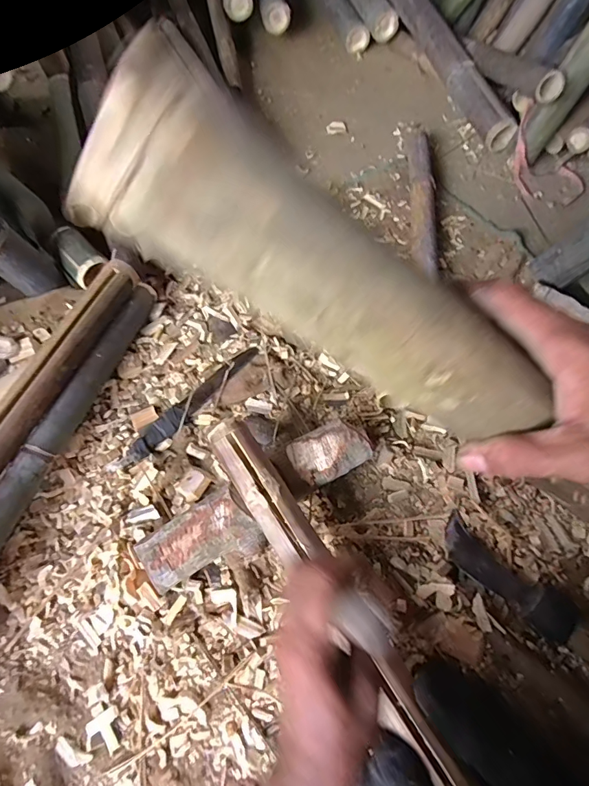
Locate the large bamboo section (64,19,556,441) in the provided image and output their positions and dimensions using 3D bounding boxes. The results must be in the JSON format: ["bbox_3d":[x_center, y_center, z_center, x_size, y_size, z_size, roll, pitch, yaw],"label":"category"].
[{"bbox_3d":[0.029,-0.047,0.204,0.242,0.050,0.051,29,59,-22],"label":"large bamboo section"}]

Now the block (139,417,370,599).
[{"bbox_3d":[-0.040,0.145,0.581,0.326,0.061,0.090,-29,64,-16],"label":"block"}]

